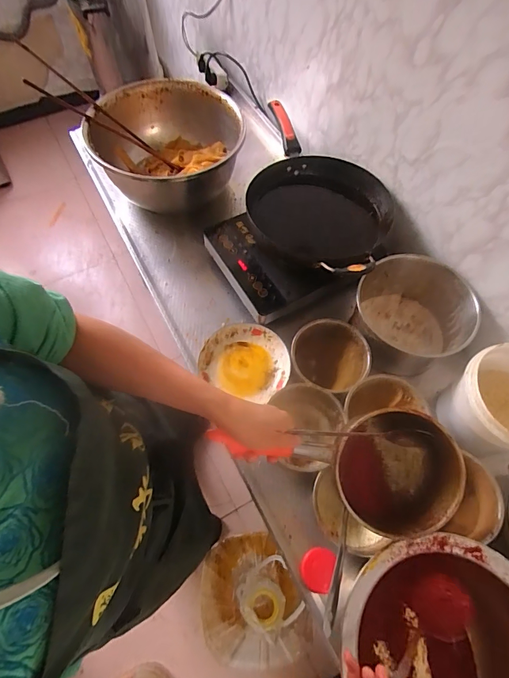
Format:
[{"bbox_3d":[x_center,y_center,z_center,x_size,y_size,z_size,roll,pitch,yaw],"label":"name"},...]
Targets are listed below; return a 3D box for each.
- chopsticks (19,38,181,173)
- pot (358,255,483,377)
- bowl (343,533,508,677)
[{"bbox_3d":[-0.375,-0.551,0.946,0.422,0.028,0.095,25,57,-32],"label":"chopsticks"},{"bbox_3d":[0.322,-0.046,0.807,0.230,0.149,0.226,0,63,0],"label":"pot"},{"bbox_3d":[0.276,0.447,0.543,0.269,0.183,0.286,0,63,0],"label":"bowl"}]

